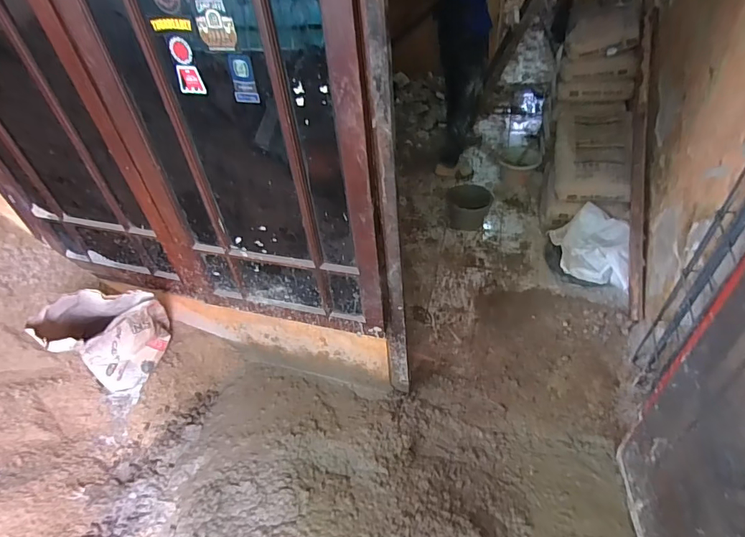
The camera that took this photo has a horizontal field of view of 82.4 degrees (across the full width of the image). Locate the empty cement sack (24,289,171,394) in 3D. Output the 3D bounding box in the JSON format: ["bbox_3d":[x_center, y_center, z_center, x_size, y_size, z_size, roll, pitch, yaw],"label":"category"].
[{"bbox_3d":[-0.912,0.244,1.526,0.338,0.419,0.300,-37,50,-28],"label":"empty cement sack"}]

